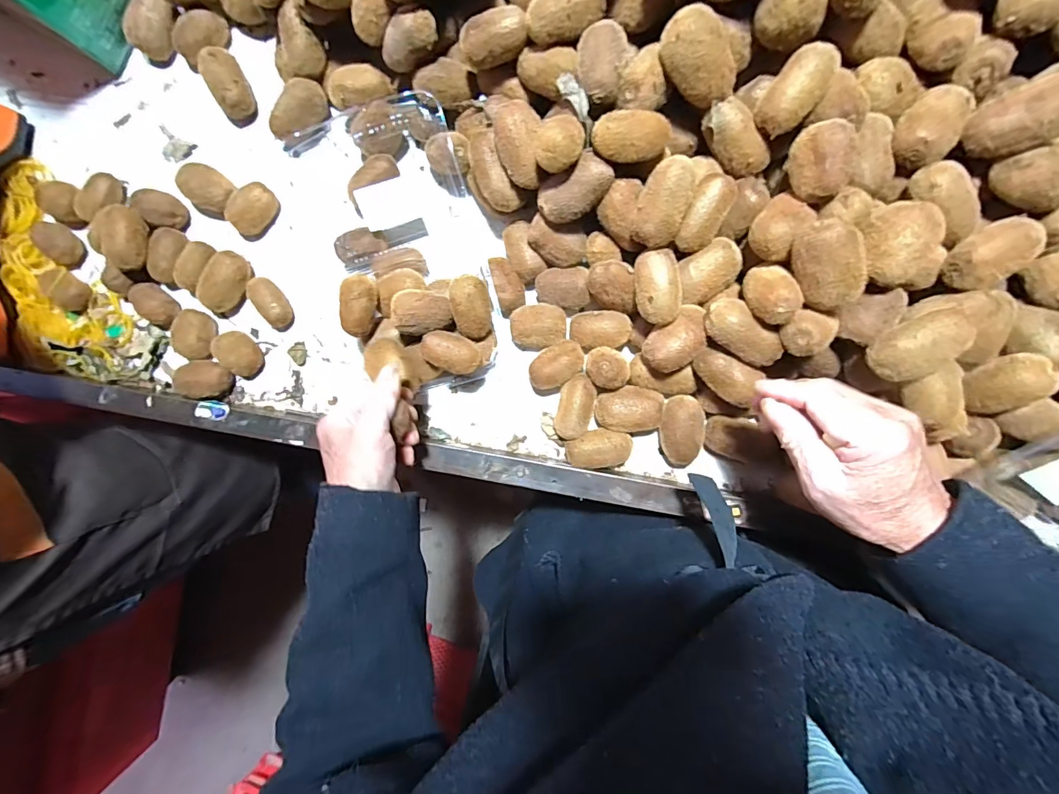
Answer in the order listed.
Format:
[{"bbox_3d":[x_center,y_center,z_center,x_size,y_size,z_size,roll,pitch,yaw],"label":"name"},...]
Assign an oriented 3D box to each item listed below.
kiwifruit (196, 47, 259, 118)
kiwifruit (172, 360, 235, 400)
[{"bbox_3d":[-0.340,-0.355,0.504,0.047,0.037,0.076,-32,90,9],"label":"kiwifruit"},{"bbox_3d":[-0.380,-0.021,0.526,0.070,0.035,0.046,2,95,7],"label":"kiwifruit"}]

